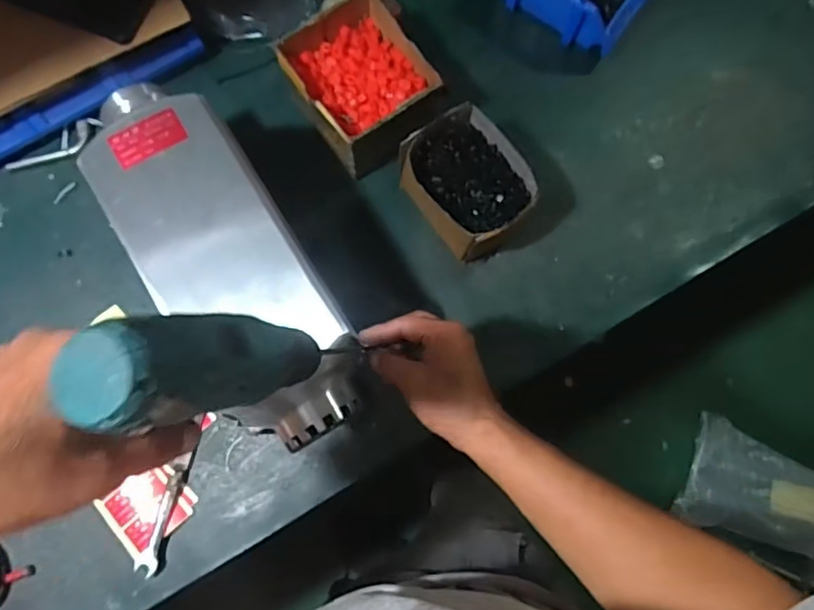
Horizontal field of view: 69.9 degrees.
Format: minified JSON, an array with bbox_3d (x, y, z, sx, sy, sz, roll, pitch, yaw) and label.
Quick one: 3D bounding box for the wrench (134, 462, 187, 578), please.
[{"bbox_3d":[-0.275,0.240,0.654,0.023,0.007,0.121,15,80,1],"label":"wrench"}]

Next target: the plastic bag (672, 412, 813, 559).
[{"bbox_3d":[0.856,0.447,1.306,0.433,0.103,0.251,23,80,4],"label":"plastic bag"}]

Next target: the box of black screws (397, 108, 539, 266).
[{"bbox_3d":[0.073,-0.141,0.689,0.117,0.095,0.146,-36,83,-7],"label":"box of black screws"}]

